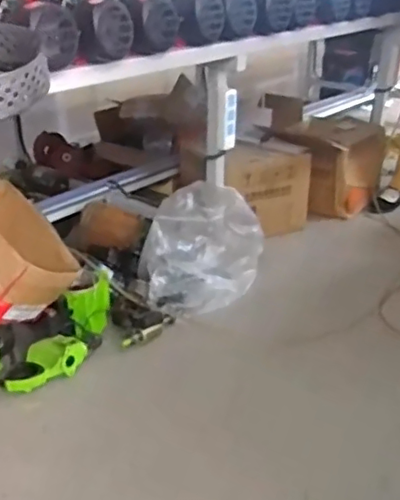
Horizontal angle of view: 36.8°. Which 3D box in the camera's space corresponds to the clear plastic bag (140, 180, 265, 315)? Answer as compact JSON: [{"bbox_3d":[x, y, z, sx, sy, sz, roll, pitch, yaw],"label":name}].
[{"bbox_3d":[-0.008,-0.007,1.803,0.253,0.287,0.399,13,30,26],"label":"clear plastic bag"}]

